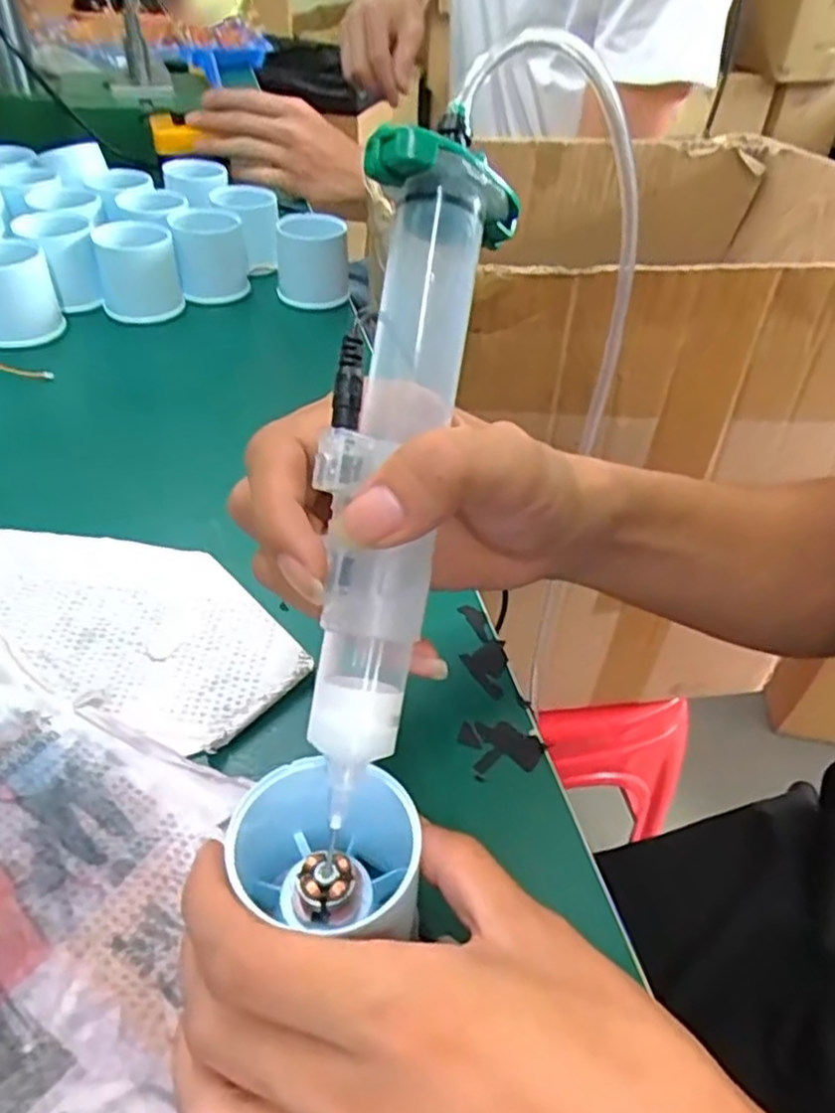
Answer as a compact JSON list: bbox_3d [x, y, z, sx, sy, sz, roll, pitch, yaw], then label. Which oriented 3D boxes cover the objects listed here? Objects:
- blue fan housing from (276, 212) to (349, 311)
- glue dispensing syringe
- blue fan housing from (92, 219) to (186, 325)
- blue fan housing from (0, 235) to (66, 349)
[{"bbox_3d":[-0.080,-0.225,0.552,0.052,0.046,0.054,-6,44,-11],"label":"blue fan housing"},{"bbox_3d":[-0.007,-0.019,0.199,0.036,0.030,0.181,9,87,4],"label":"glue dispensing syringe"},{"bbox_3d":[-0.198,-0.203,0.520,0.053,0.050,0.058,-9,45,-15],"label":"blue fan housing"},{"bbox_3d":[-0.267,-0.175,0.480,0.052,0.054,0.053,-17,48,-22],"label":"blue fan housing"}]

